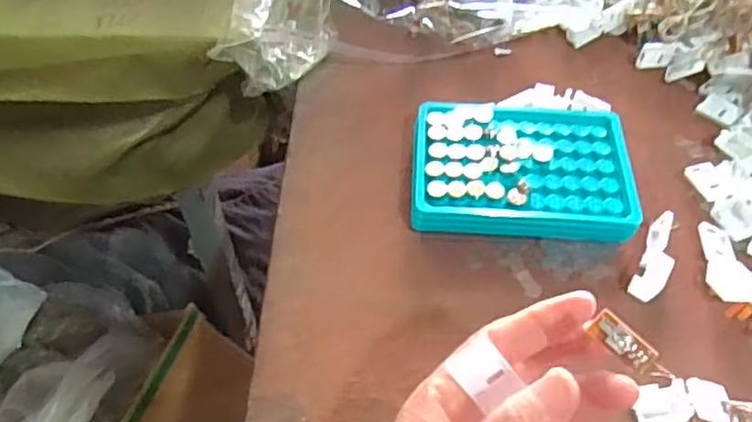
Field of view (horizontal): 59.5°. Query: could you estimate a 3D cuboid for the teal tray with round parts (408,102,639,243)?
[{"bbox_3d":[0.092,-0.027,0.421,0.133,0.024,0.100,2,52,2],"label":"teal tray with round parts"}]

